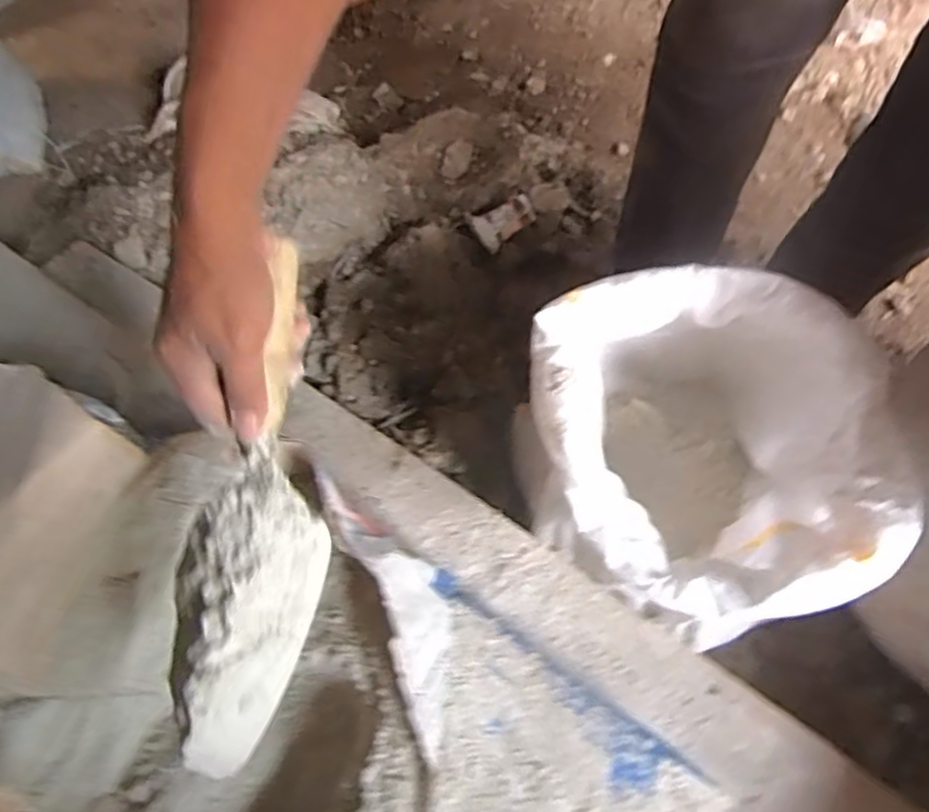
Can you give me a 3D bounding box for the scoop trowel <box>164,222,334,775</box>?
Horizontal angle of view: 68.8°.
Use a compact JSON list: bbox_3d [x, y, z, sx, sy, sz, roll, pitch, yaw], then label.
[{"bbox_3d":[-0.114,0.043,0.393,0.067,0.067,0.304,0,68,4],"label":"scoop trowel"}]

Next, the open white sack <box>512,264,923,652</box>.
[{"bbox_3d":[0.194,0.053,0.614,0.250,0.276,0.289,-10,64,-1],"label":"open white sack"}]

